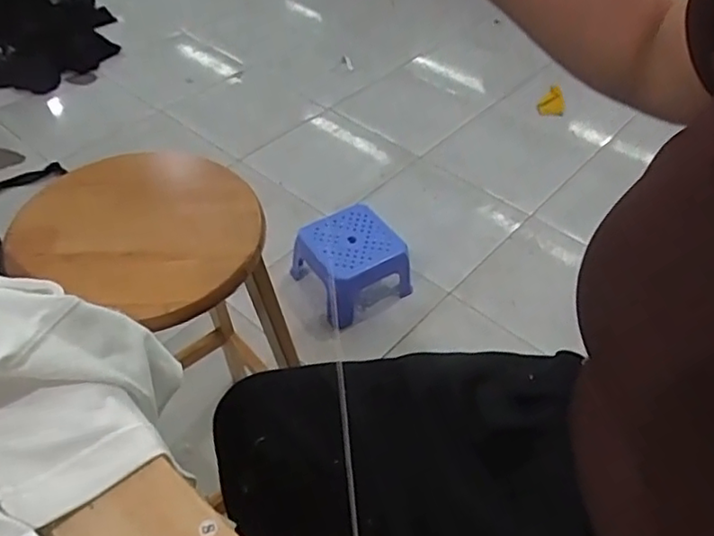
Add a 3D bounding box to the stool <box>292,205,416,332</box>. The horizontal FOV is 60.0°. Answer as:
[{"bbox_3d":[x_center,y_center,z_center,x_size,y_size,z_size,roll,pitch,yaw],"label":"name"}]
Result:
[{"bbox_3d":[-0.018,-0.011,1.527,0.225,0.162,0.223,-26,53,-25],"label":"stool"}]

